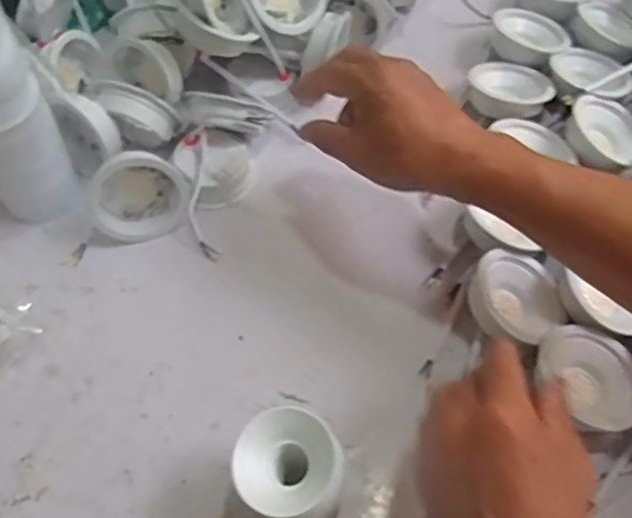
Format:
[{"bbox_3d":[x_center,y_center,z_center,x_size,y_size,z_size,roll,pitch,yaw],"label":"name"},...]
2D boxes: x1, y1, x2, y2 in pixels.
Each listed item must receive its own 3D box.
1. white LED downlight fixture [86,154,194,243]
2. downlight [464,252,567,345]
[{"bbox_3d":[-0.134,-0.048,0.490,0.071,0.064,0.027,-13,43,-7],"label":"white LED downlight fixture"},{"bbox_3d":[0.139,0.027,0.451,0.068,0.038,0.071,1,59,2],"label":"downlight"}]

